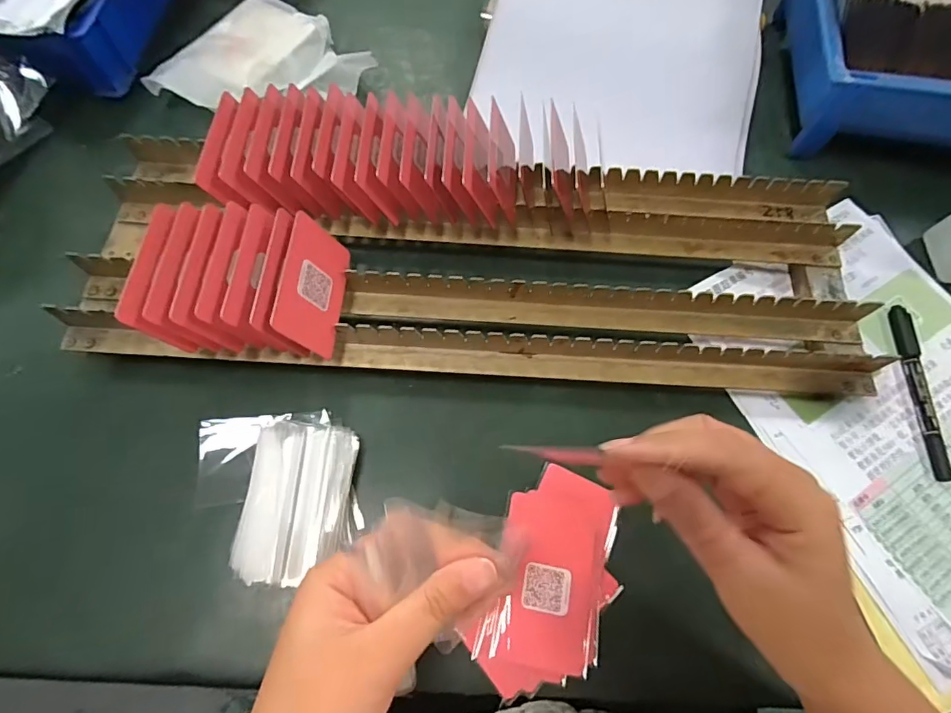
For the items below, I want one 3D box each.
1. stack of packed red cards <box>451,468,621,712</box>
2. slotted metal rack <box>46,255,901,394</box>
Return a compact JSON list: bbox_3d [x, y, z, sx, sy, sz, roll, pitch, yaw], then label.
[{"bbox_3d":[0.048,0.141,0.317,0.077,0.012,0.134,22,68,6],"label":"stack of packed red cards"},{"bbox_3d":[0.002,-0.033,0.366,0.578,0.035,0.100,3,67,-2],"label":"slotted metal rack"}]

